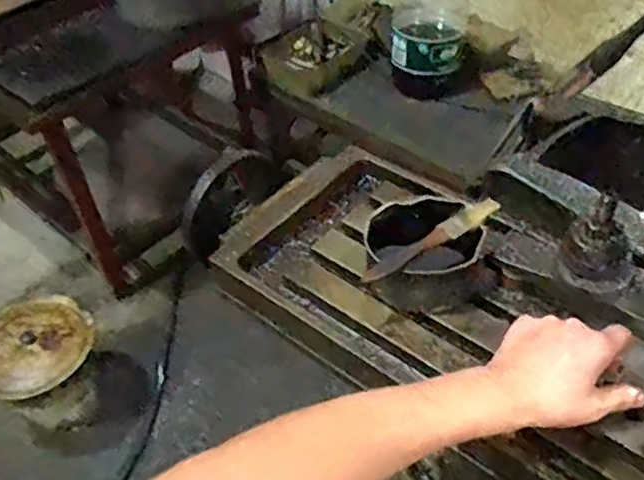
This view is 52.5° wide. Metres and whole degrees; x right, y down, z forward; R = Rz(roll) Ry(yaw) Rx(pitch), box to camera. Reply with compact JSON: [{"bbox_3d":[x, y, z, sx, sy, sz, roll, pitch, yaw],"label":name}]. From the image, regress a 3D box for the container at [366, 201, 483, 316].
[{"bbox_3d":[0.096,0.014,0.620,0.104,0.073,0.095,-2,46,2],"label":"container"}]

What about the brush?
[{"bbox_3d":[0.098,0.000,0.592,0.144,0.021,0.021,-25,50,-19],"label":"brush"}]

